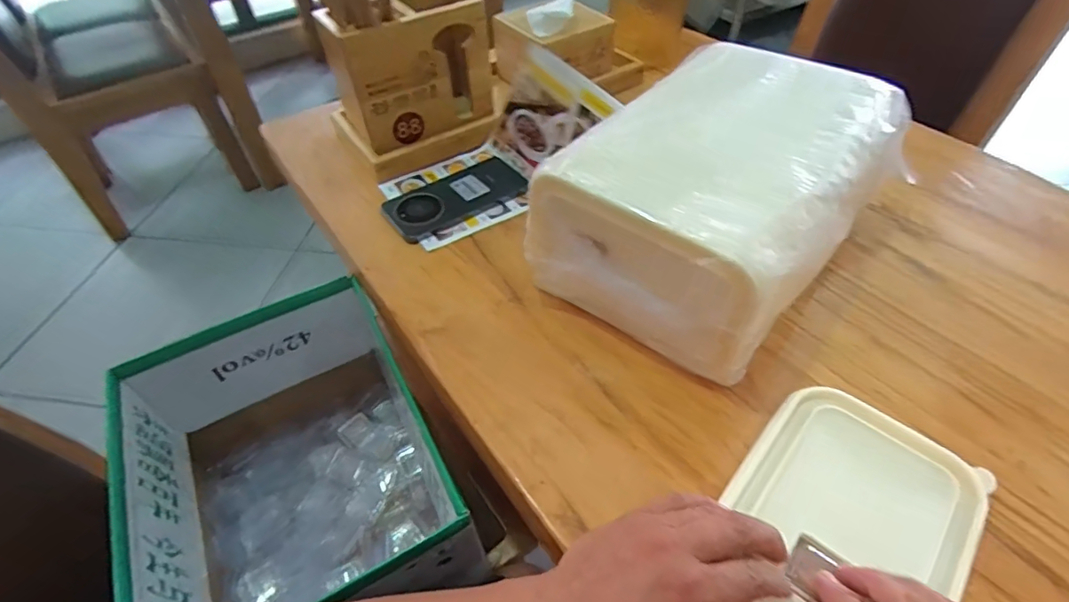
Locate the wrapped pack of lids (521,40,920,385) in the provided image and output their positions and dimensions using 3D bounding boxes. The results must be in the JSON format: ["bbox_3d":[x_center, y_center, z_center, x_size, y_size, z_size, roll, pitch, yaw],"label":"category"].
[{"bbox_3d":[0.166,-0.096,0.472,0.197,0.137,0.290,33,58,27],"label":"wrapped pack of lids"}]

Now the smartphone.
[{"bbox_3d":[-0.089,-0.121,0.587,0.156,0.009,0.084,-31,54,-22],"label":"smartphone"}]

